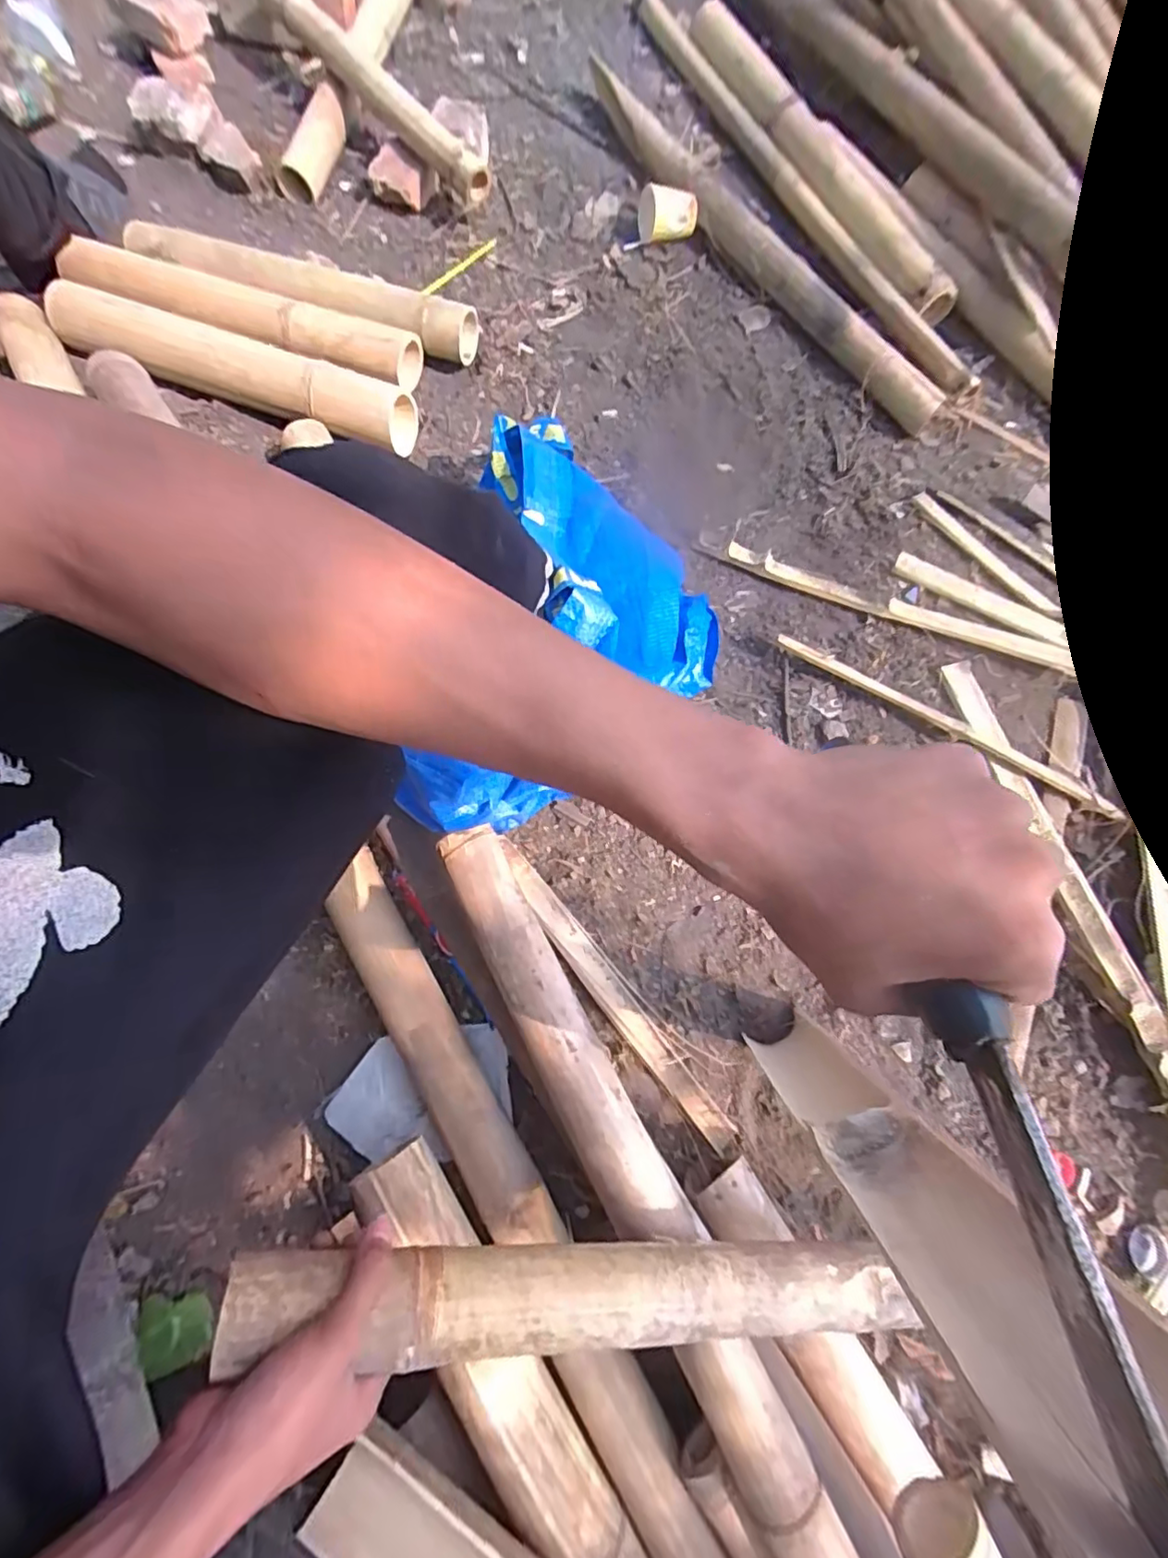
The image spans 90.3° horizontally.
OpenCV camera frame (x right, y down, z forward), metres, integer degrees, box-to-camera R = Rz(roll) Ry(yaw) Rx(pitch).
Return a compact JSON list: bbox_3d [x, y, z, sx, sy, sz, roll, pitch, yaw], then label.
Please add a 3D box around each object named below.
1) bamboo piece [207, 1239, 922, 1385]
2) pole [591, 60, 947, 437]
[{"bbox_3d":[0.020,0.354,0.398,0.476,0.036,0.051,14,73,-17],"label":"bamboo piece"},{"bbox_3d":[0.259,-0.872,0.934,0.074,0.090,0.857,-31,79,-7],"label":"pole"}]

